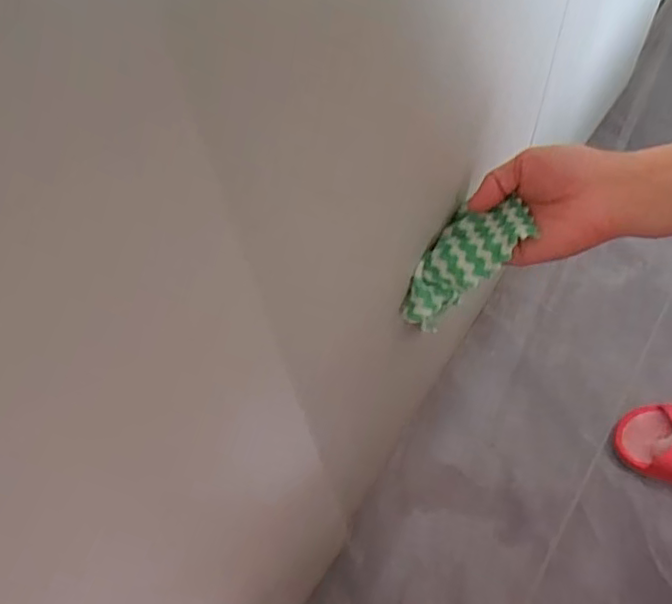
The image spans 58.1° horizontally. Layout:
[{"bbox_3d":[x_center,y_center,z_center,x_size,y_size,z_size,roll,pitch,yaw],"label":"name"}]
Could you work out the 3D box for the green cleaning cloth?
[{"bbox_3d":[0.088,-0.032,0.439,0.108,0.030,0.060,-46,61,21],"label":"green cleaning cloth"}]

